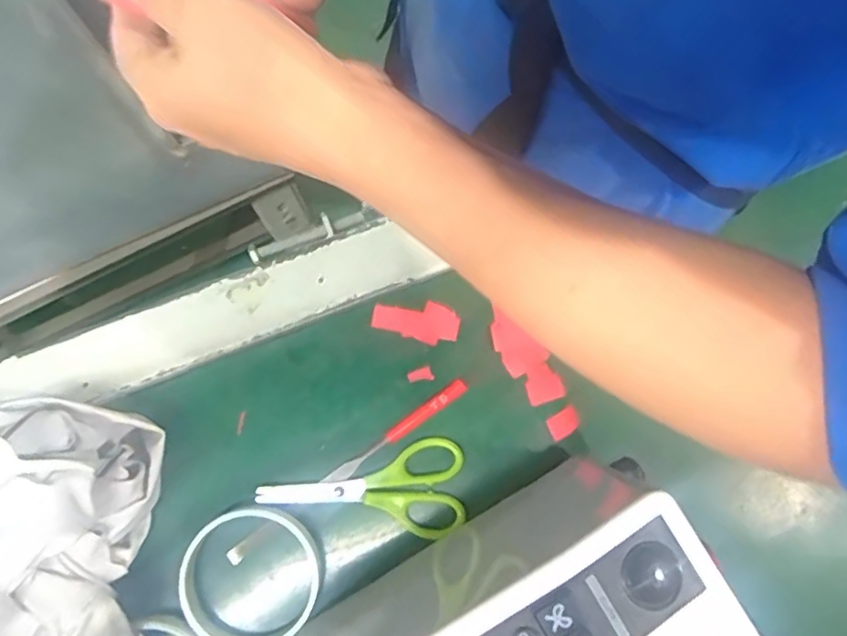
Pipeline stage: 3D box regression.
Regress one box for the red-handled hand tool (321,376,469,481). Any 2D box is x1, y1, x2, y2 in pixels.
[{"bbox_3d":[-0.018,0.074,0.394,0.107,0.009,0.010,-35,82,-7],"label":"red-handled hand tool"}]

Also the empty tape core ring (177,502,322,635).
[{"bbox_3d":[-0.106,0.159,0.375,0.083,0.019,0.081,0,79,-1],"label":"empty tape core ring"}]

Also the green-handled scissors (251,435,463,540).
[{"bbox_3d":[-0.040,0.112,0.390,0.128,0.007,0.060,-3,79,-2],"label":"green-handled scissors"}]

